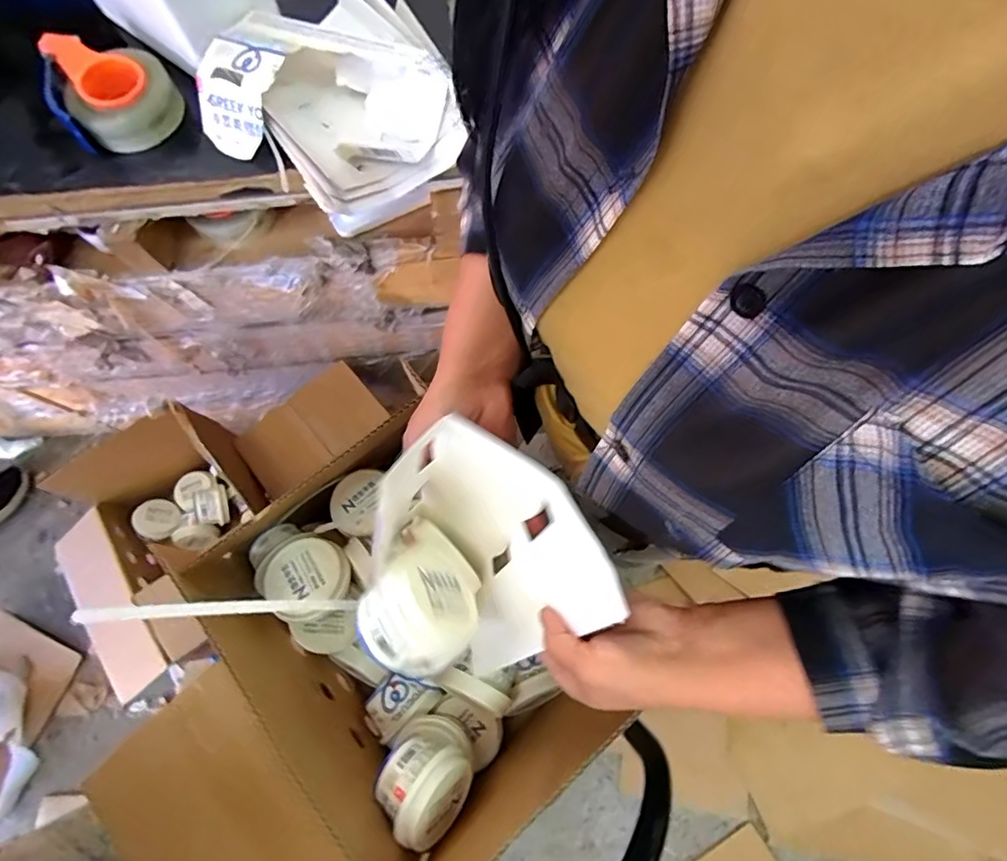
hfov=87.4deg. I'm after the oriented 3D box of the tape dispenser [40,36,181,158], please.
[{"bbox_3d":[-0.526,-0.457,0.704,0.146,0.065,0.163,-37,75,-9],"label":"tape dispenser"}]

